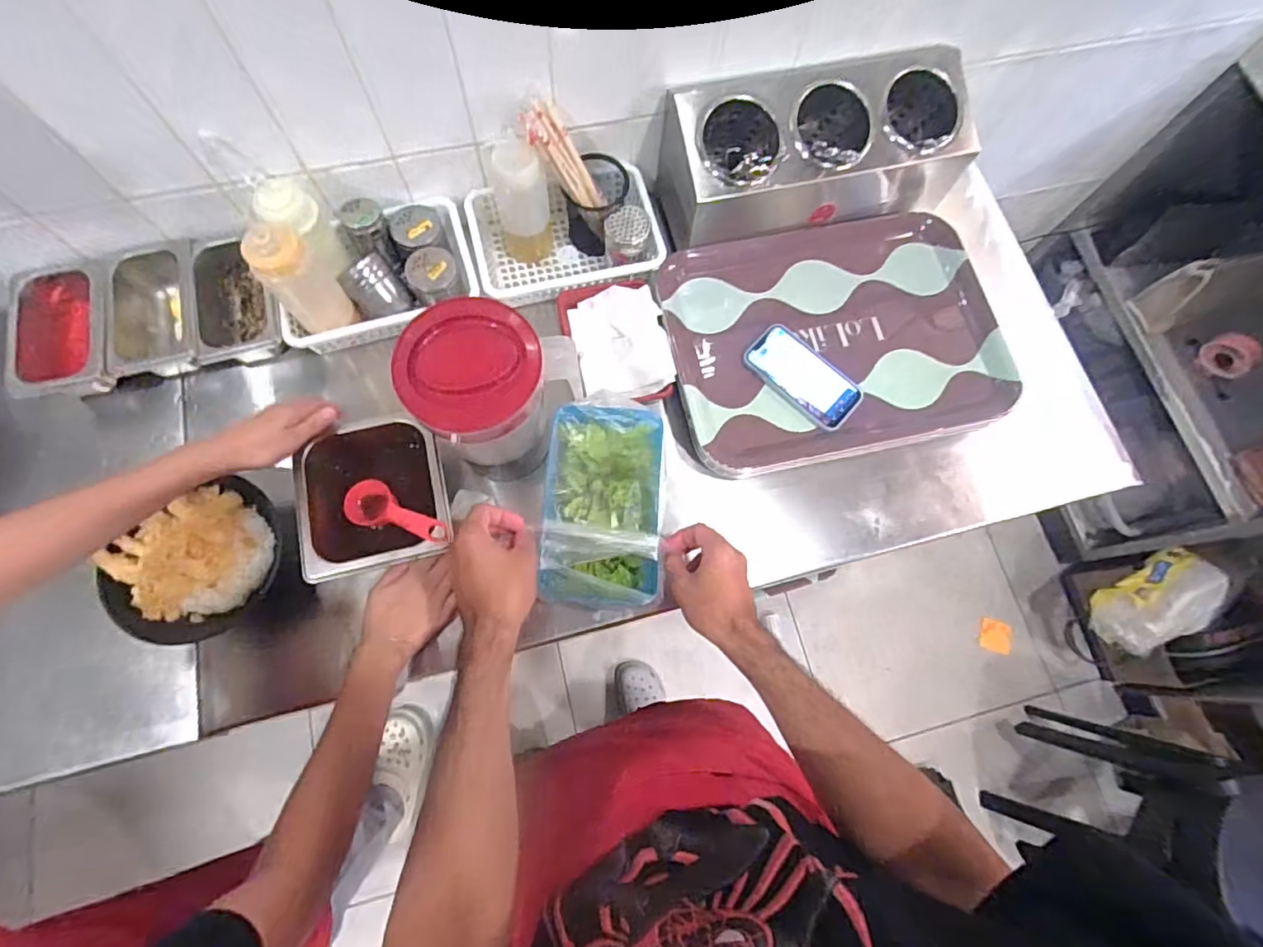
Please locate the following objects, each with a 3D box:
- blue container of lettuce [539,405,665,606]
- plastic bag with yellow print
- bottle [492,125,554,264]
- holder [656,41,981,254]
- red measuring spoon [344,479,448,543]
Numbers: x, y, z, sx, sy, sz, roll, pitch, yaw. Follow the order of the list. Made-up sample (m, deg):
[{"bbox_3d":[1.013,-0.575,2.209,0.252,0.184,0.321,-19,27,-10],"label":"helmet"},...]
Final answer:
[{"bbox_3d":[-0.031,0.038,0.635,0.124,0.085,0.210,2,73,-2],"label":"blue container of lettuce"},{"bbox_3d":[1.134,0.286,1.205,0.232,0.112,0.164,-32,77,-11],"label":"plastic bag with yellow print"},{"bbox_3d":[-0.142,-0.351,0.732,0.070,0.181,0.057,-6,73,-4],"label":"bottle"},{"bbox_3d":[0.244,-0.430,0.743,0.392,0.161,0.163,-11,73,-6],"label":"holder"},{"bbox_3d":[-0.270,0.045,0.647,0.137,0.023,0.052,16,72,21],"label":"red measuring spoon"}]

